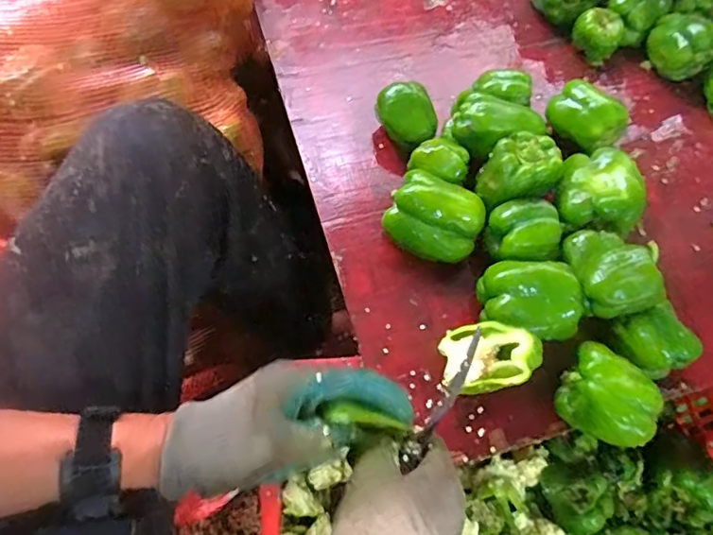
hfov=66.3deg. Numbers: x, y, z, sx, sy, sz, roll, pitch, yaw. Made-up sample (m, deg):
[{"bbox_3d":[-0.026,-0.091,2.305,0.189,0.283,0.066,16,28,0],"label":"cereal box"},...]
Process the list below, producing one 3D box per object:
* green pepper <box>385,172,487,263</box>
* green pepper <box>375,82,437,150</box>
[{"bbox_3d":[0.079,-0.047,0.550,0.093,0.065,0.067,22,65,8],"label":"green pepper"},{"bbox_3d":[0.055,-0.166,0.613,0.049,0.060,0.071,-29,69,-15],"label":"green pepper"}]

